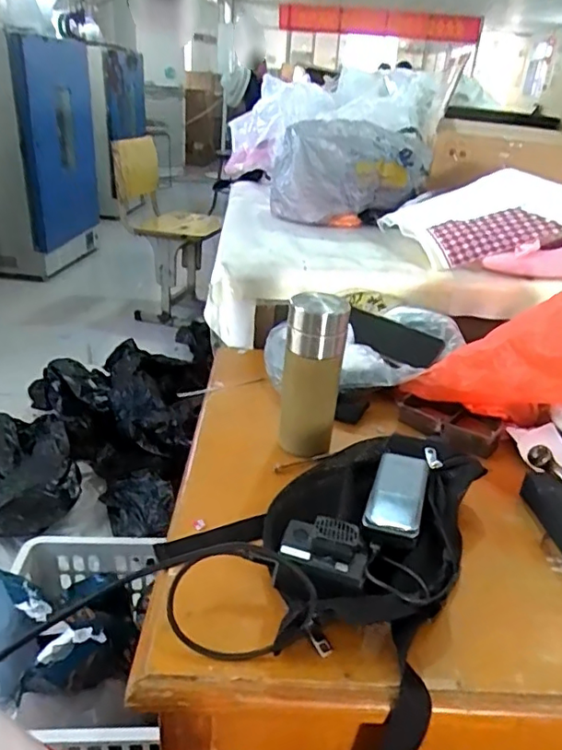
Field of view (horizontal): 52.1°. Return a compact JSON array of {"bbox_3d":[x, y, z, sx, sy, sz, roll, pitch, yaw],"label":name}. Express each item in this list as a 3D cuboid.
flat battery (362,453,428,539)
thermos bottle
[{"bbox_3d":[0.119,0.115,0.581,0.052,0.020,0.125,12,28,15],"label":"flat battery"},{"bbox_3d":[0.037,0.004,0.673,0.064,0.186,0.059,7,27,6],"label":"thermos bottle"}]

